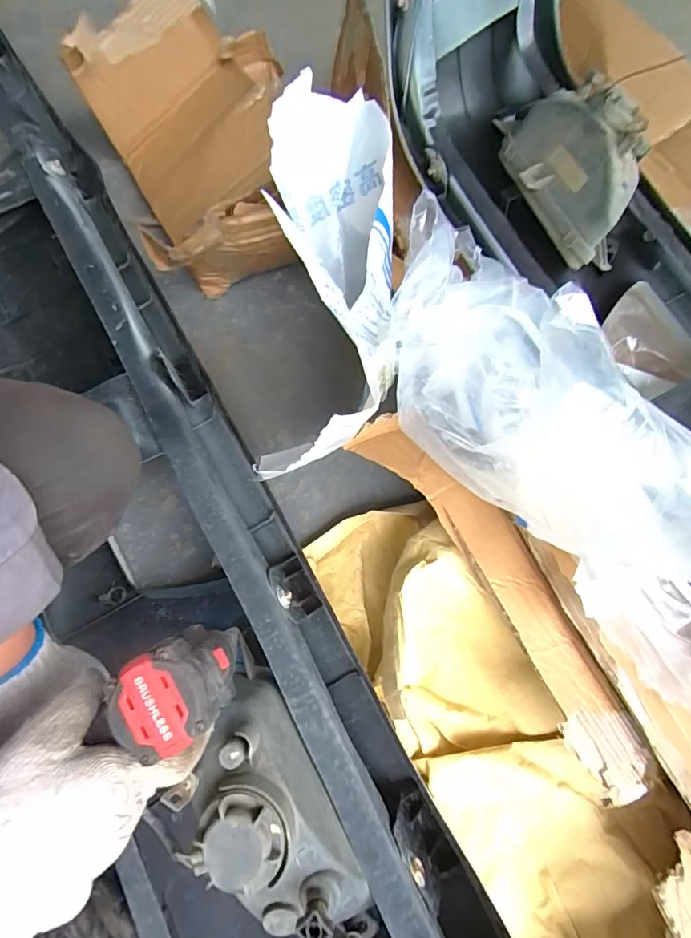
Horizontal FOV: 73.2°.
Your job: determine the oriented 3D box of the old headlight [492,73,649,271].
[{"bbox_3d":[0.285,-0.383,0.571,0.108,0.133,0.251,-9,69,-42],"label":"old headlight"}]

